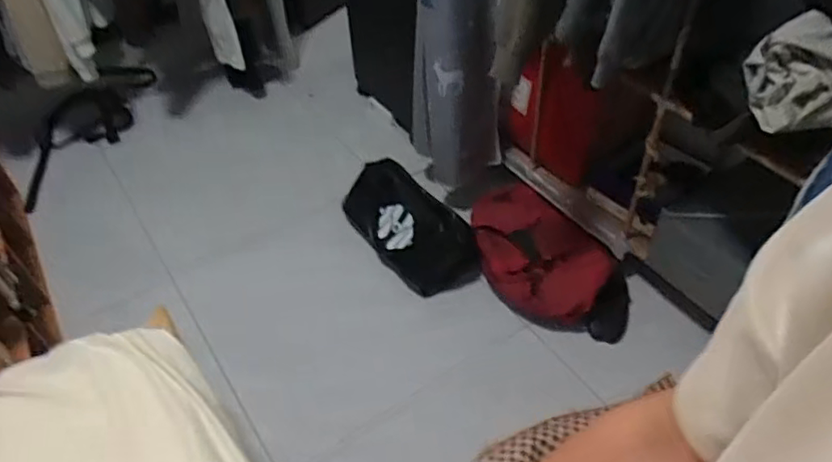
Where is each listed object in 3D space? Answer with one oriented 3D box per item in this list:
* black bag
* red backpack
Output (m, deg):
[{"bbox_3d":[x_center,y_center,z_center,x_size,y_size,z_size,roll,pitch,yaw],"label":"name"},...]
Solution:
[{"bbox_3d":[-0.040,-0.020,1.939,0.244,0.196,0.530,-27,52,-23],"label":"black bag"},{"bbox_3d":[0.404,0.070,1.896,0.424,0.149,0.575,-6,47,-5],"label":"red backpack"}]

